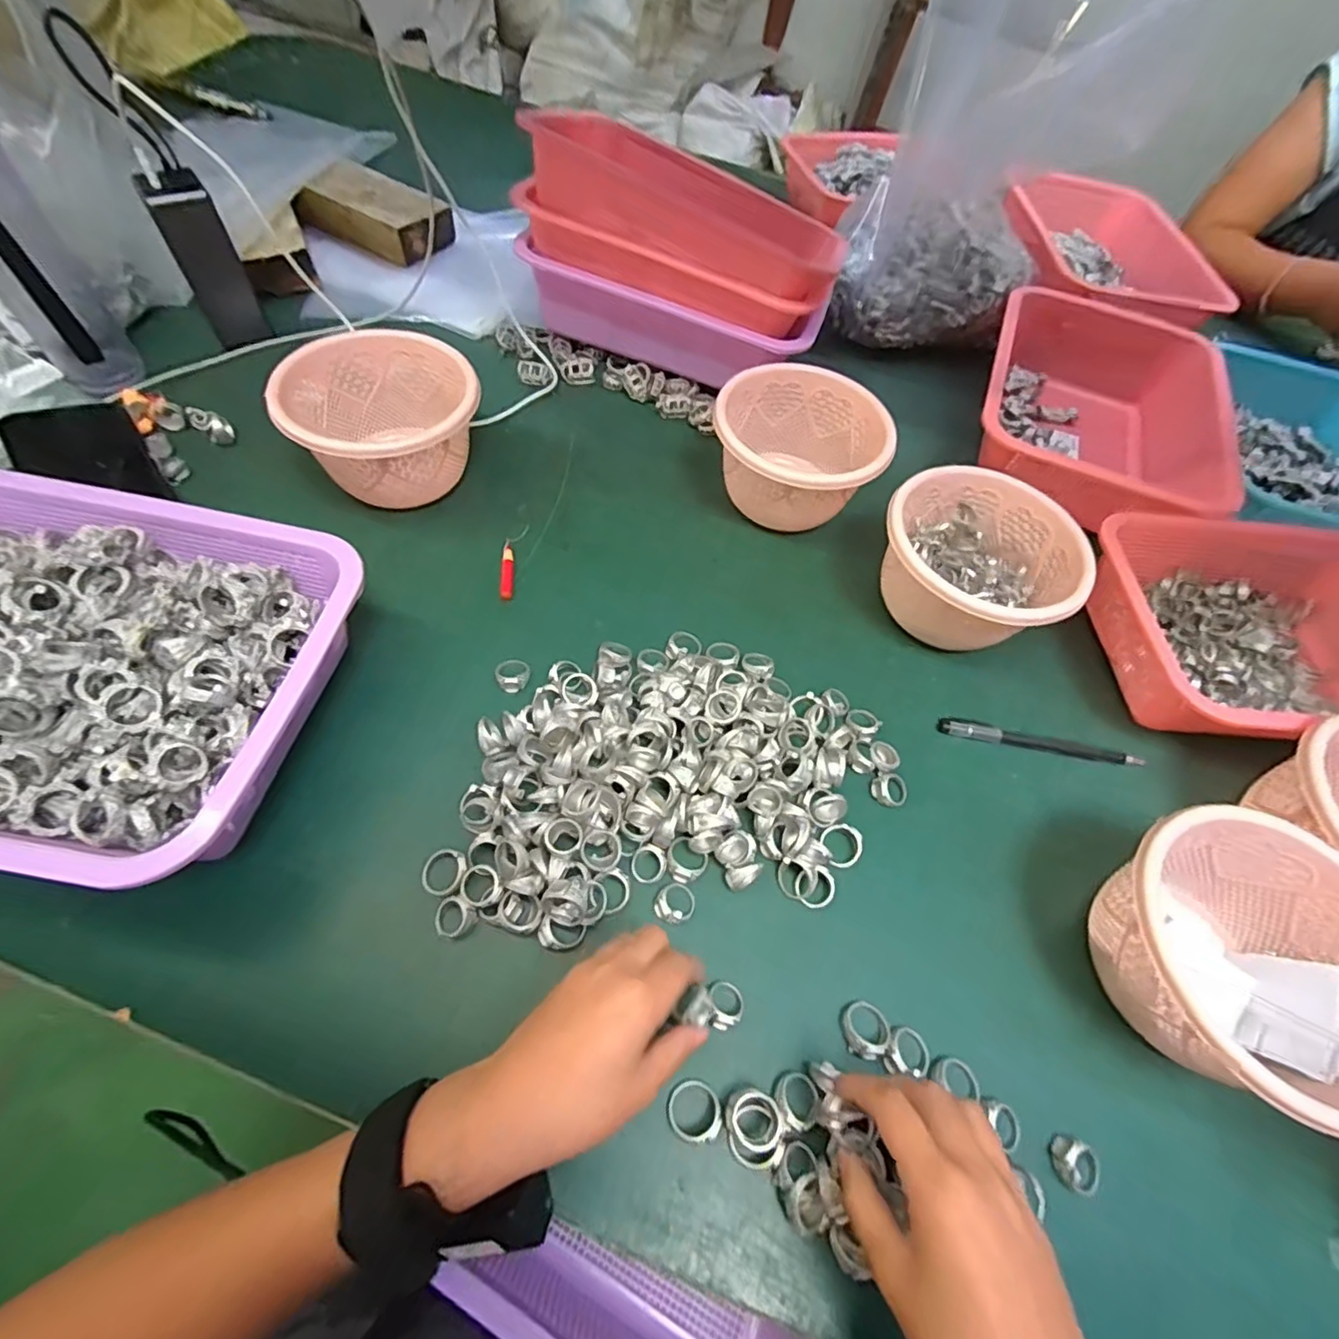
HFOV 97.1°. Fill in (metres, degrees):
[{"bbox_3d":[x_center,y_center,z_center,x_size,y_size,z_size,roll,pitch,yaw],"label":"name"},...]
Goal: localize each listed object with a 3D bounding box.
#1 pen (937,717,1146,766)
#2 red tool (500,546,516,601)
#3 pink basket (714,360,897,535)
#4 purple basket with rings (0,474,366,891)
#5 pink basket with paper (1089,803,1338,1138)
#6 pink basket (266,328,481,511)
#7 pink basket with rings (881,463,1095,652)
[{"bbox_3d":[0.276,0.054,0.441,0.148,0.008,0.015,11,59,0],"label":"pen"},{"bbox_3d":[-0.131,-0.079,0.479,0.010,0.005,0.054,-2,60,-7],"label":"red tool"},{"bbox_3d":[0.112,-0.188,0.520,0.141,0.079,0.134,3,60,-5],"label":"pink basket"},{"bbox_3d":[-0.350,0.000,0.358,0.301,0.098,0.231,12,59,1],"label":"purple basket with rings"},{"bbox_3d":[0.311,0.163,0.330,0.143,0.090,0.134,2,60,-3],"label":"pink basket with paper"},{"bbox_3d":[-0.232,-0.200,0.489,0.139,0.085,0.133,3,60,-5],"label":"pink basket"},{"bbox_3d":[0.238,-0.083,0.473,0.142,0.081,0.130,28,61,10],"label":"pink basket with rings"}]

